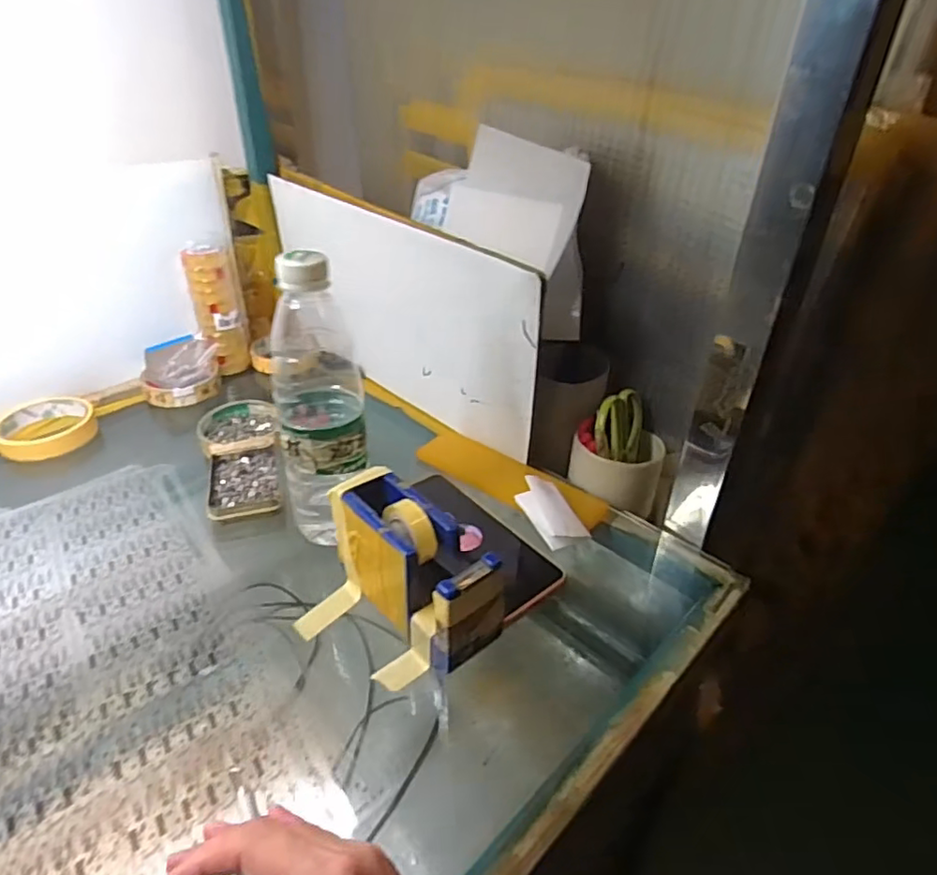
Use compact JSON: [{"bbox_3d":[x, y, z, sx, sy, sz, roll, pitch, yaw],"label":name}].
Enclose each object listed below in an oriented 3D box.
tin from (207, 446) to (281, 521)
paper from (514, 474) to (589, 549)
[{"bbox_3d":[-0.201,0.041,0.546,0.059,0.013,0.096,-10,35,-14],"label":"tin"},{"bbox_3d":[0.069,0.061,0.503,0.039,0.026,0.069,-15,37,-21],"label":"paper"}]

